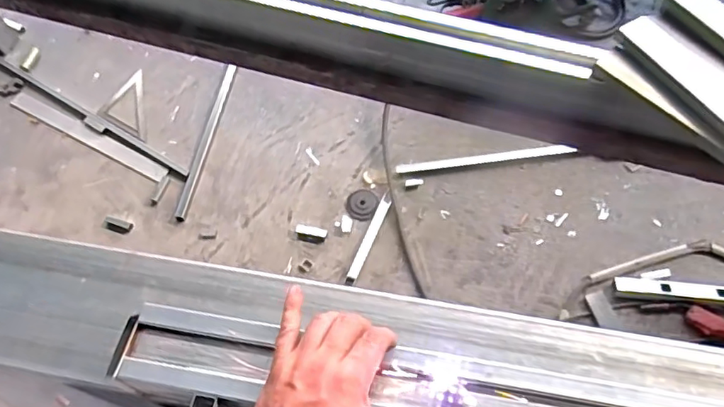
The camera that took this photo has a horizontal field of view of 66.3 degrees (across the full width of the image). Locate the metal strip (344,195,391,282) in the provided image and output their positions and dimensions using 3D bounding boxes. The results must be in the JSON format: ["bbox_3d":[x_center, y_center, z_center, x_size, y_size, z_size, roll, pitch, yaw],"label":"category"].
[{"bbox_3d":[0.022,0.095,1.528,0.030,0.021,0.281,20,68,11],"label":"metal strip"}]

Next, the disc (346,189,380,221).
[{"bbox_3d":[0.001,0.003,1.575,0.092,0.013,0.093,-1,65,2],"label":"disc"}]

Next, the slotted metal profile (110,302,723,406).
[{"bbox_3d":[0.056,0.163,0.474,0.541,0.046,0.071,8,66,8],"label":"slotted metal profile"}]

